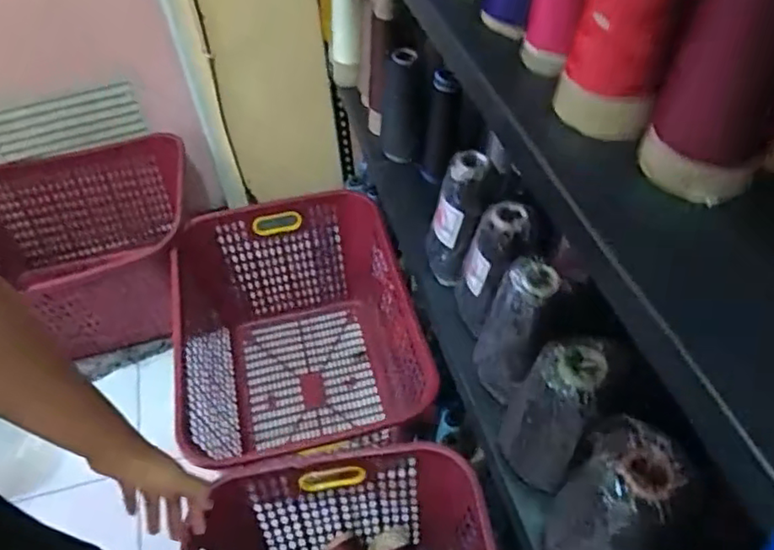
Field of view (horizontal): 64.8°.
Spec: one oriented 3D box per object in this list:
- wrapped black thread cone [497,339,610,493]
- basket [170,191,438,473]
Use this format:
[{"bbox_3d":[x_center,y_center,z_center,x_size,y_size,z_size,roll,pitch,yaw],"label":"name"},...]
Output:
[{"bbox_3d":[0.156,0.131,0.599,0.079,0.163,0.089,19,53,18],"label":"wrapped black thread cone"},{"bbox_3d":[-0.174,0.146,1.251,0.449,0.307,0.529,-13,50,-8],"label":"basket"}]

